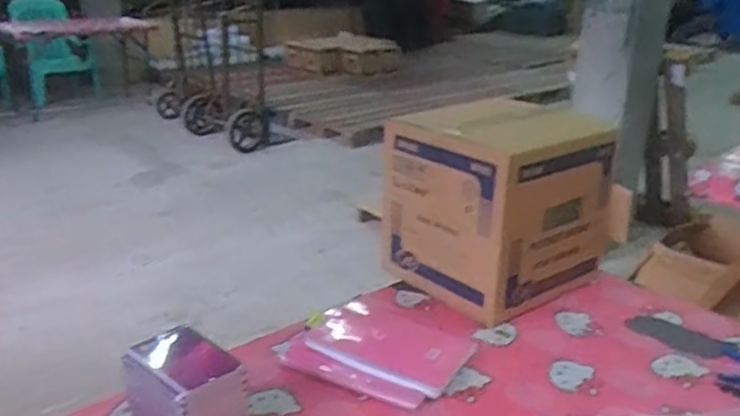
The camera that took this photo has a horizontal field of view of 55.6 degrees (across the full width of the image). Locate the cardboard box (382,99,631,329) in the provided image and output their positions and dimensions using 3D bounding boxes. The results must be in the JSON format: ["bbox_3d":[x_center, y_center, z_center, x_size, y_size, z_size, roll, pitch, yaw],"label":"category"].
[{"bbox_3d":[0.227,-0.010,1.271,0.319,0.324,0.284,-11,24,-32],"label":"cardboard box"}]

